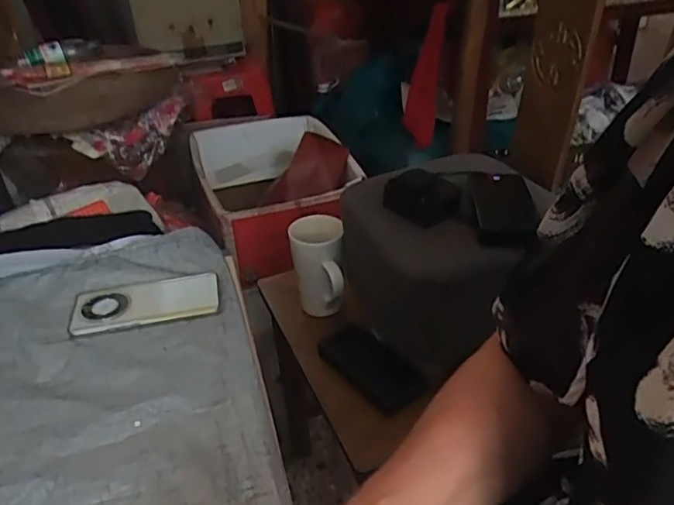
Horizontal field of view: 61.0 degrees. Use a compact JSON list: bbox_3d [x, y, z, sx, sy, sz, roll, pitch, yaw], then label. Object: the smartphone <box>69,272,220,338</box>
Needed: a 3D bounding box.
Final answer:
[{"bbox_3d":[-0.219,0.054,0.662,0.159,0.010,0.081,-11,34,-12],"label":"smartphone"}]

